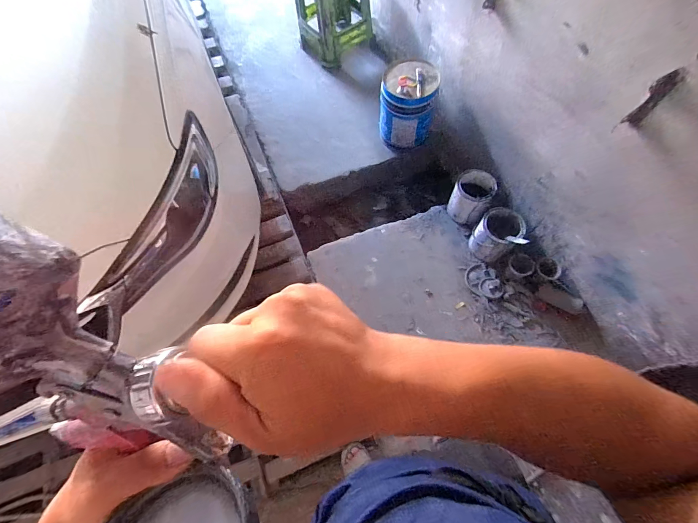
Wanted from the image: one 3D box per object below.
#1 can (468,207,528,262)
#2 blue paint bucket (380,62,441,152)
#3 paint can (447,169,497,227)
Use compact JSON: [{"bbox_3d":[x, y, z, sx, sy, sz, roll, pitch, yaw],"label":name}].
[{"bbox_3d":[0.630,-0.104,1.382,0.182,0.236,0.144,31,72,15],"label":"can"},{"bbox_3d":[0.290,-0.784,1.629,0.253,0.357,0.256,-1,66,3],"label":"blue paint bucket"},{"bbox_3d":[0.546,-0.275,1.457,0.167,0.196,0.193,22,70,13],"label":"paint can"}]

